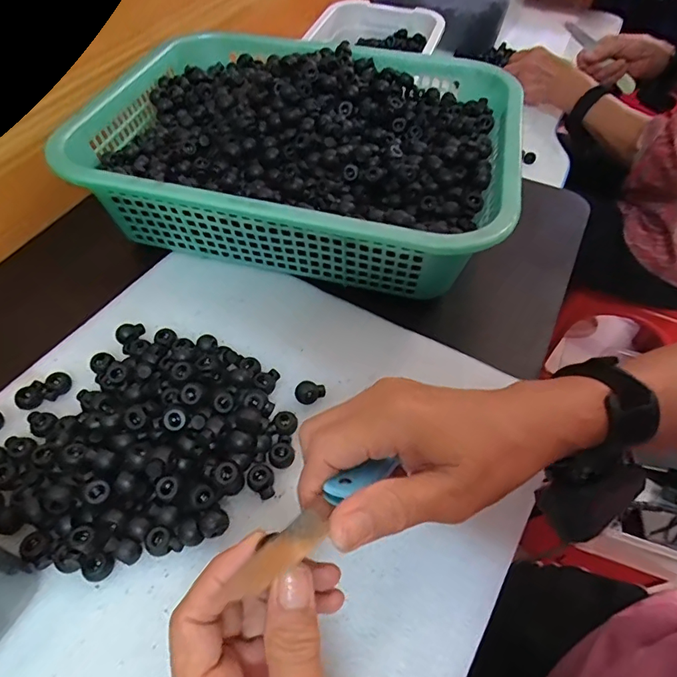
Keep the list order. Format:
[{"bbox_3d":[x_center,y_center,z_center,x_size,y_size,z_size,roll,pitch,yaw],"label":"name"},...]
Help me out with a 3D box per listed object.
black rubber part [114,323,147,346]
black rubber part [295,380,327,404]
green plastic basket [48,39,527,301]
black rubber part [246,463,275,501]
[{"bbox_3d":[-0.170,-0.004,0.382,0.014,0.011,0.022,35,60,21],"label":"black rubber part"},{"bbox_3d":[-0.021,0.043,0.353,0.022,0.017,0.015,1,54,-1],"label":"black rubber part"},{"bbox_3d":[-0.030,-0.183,0.460,0.370,0.095,0.291,12,55,7],"label":"green plastic basket"},{"bbox_3d":[-0.051,0.096,0.315,0.017,0.012,0.023,-31,61,-22],"label":"black rubber part"}]

